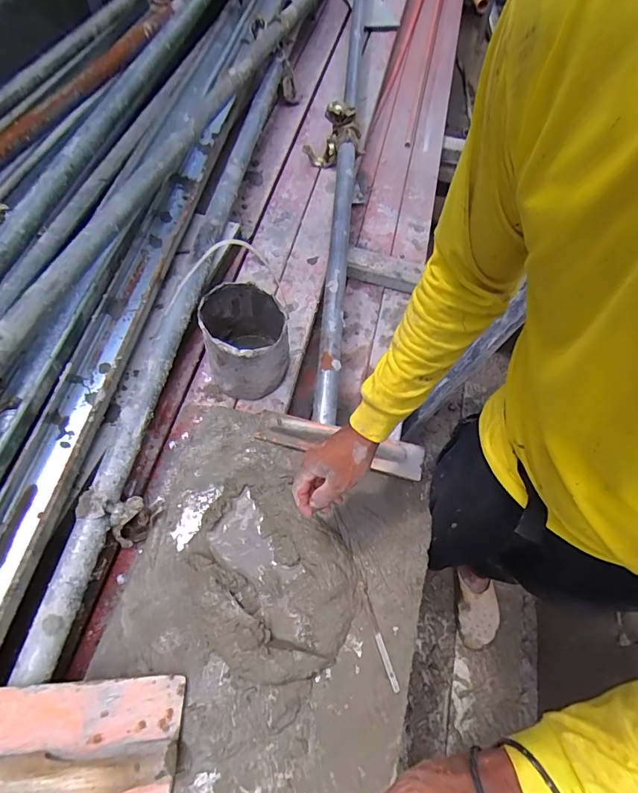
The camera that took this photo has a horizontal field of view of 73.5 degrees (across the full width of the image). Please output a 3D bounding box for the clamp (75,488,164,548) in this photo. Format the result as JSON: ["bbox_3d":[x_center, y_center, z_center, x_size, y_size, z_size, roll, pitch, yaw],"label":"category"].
[{"bbox_3d":[-0.321,0.189,0.689,0.066,0.137,0.079,-8,58,22],"label":"clamp"}]

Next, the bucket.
[{"bbox_3d":[-0.142,-0.112,0.839,0.167,0.158,0.174,3,60,-3],"label":"bucket"}]

